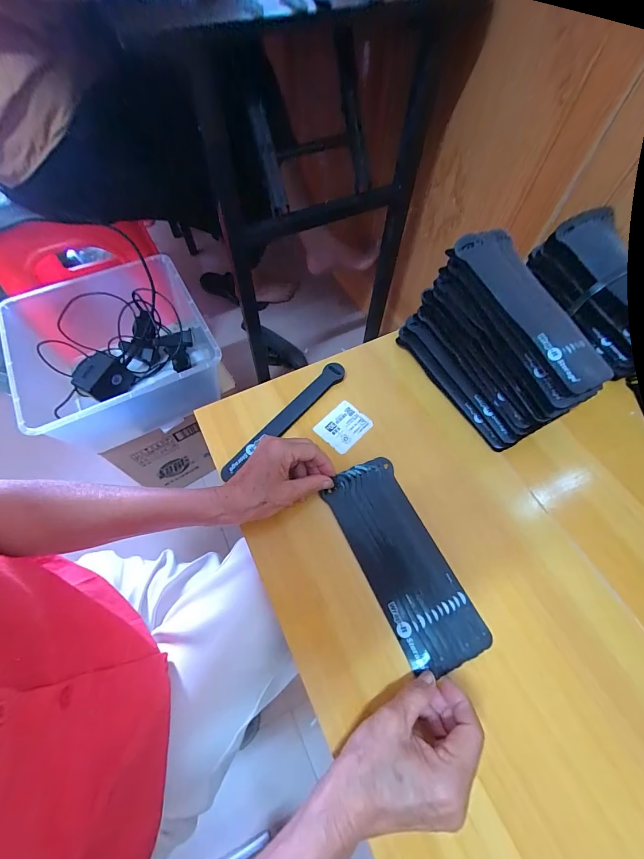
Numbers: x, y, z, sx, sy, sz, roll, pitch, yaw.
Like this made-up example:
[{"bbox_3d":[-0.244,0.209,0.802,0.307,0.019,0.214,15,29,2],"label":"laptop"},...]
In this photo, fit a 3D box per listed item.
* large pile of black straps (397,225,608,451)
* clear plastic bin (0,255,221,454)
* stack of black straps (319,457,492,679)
[{"bbox_3d":[0.199,-0.099,0.389,0.103,0.135,0.203,-28,66,-14],"label":"large pile of black straps"},{"bbox_3d":[-0.358,-0.133,0.626,0.306,0.146,0.301,-25,65,-13],"label":"clear plastic bin"},{"bbox_3d":[0.079,0.126,0.339,0.080,0.008,0.197,-23,66,-12],"label":"stack of black straps"}]

